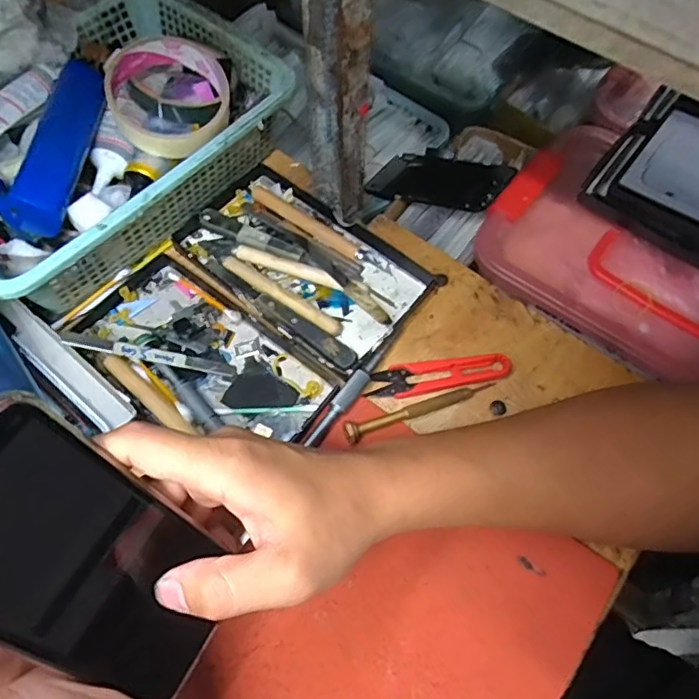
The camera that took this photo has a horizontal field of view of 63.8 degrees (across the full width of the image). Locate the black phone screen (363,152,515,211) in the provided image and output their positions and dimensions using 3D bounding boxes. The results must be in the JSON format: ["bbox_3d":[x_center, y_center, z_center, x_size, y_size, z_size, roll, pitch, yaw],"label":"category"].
[{"bbox_3d":[0.088,-0.170,0.566,0.148,0.009,0.071,19,59,36],"label":"black phone screen"}]

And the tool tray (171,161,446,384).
[{"bbox_3d":[-0.036,-0.067,0.431,0.181,0.029,0.113,38,69,16],"label":"tool tray"}]

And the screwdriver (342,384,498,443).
[{"bbox_3d":[0.046,0.038,0.379,0.107,0.015,0.014,-21,67,-11],"label":"screwdriver"}]

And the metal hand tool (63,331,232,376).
[{"bbox_3d":[-0.136,0.005,0.385,0.114,0.010,0.011,13,56,-15],"label":"metal hand tool"}]

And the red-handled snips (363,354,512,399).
[{"bbox_3d":[0.063,0.018,0.392,0.098,0.010,0.023,-6,65,-4],"label":"red-handled snips"}]

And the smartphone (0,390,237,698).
[{"bbox_3d":[-0.112,0.089,0.240,0.017,0.148,0.074,0,48,40],"label":"smartphone"}]

